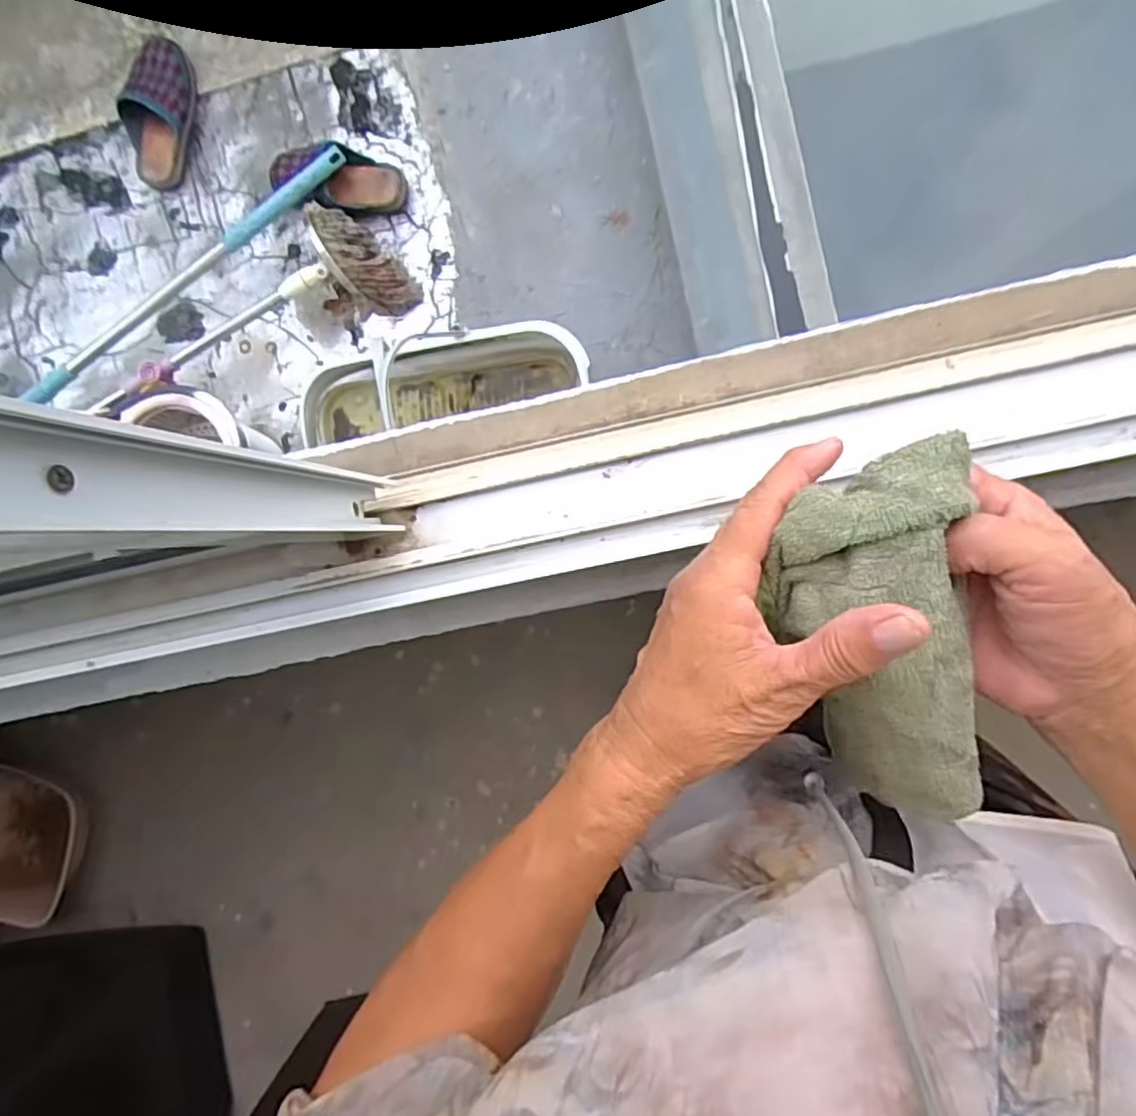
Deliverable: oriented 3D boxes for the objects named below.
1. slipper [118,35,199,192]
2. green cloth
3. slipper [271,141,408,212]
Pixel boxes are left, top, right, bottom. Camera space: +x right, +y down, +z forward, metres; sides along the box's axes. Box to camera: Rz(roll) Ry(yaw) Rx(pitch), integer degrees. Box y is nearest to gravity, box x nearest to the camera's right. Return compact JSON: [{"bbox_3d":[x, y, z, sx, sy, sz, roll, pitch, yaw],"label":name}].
[{"bbox_3d":[-0.781,-0.846,1.309,0.129,0.076,0.245,11,94,4],"label":"slipper"},{"bbox_3d":[0.126,0.033,0.276,0.073,0.040,0.148,-11,100,5],"label":"green cloth"},{"bbox_3d":[-0.428,-0.694,1.272,0.245,0.082,0.112,10,93,4],"label":"slipper"}]

